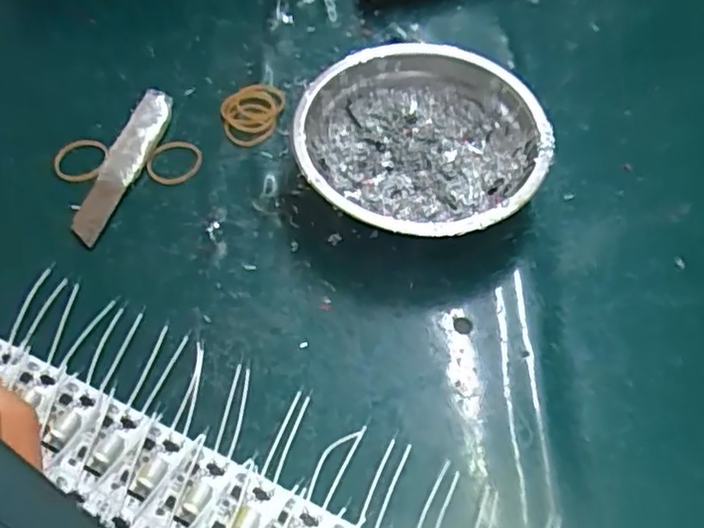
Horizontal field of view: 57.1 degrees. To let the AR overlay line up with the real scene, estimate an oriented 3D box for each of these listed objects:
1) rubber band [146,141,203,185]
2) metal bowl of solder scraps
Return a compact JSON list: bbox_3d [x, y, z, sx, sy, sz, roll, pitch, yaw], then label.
[{"bbox_3d":[-0.100,-0.057,0.367,0.032,0.005,0.027,-32,76,-19],"label":"rubber band"},{"bbox_3d":[0.035,-0.057,0.340,0.122,0.045,0.119,0,58,0],"label":"metal bowl of solder scraps"}]

